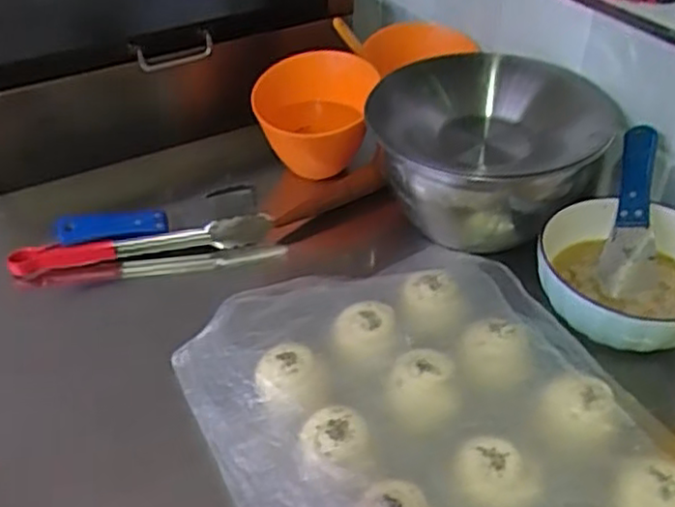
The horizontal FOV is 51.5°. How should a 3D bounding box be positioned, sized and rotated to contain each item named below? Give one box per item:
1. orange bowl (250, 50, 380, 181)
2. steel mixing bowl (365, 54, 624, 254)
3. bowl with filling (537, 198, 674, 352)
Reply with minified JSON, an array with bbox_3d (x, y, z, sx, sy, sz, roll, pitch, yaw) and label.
[{"bbox_3d":[-0.023,-0.173,0.906,0.150,0.115,0.148,-1,40,1],"label":"orange bowl"},{"bbox_3d":[0.175,-0.125,0.817,0.255,0.145,0.229,8,41,11],"label":"steel mixing bowl"},{"bbox_3d":[0.272,0.019,0.686,0.148,0.062,0.176,19,44,23],"label":"bowl with filling"}]

